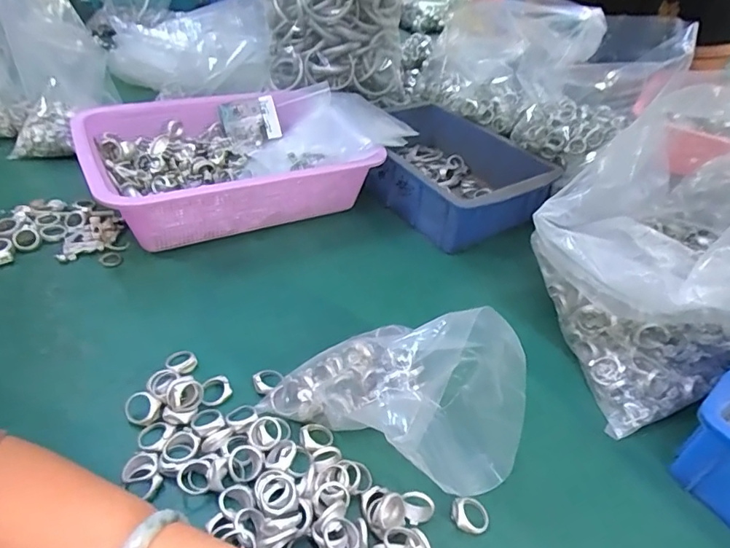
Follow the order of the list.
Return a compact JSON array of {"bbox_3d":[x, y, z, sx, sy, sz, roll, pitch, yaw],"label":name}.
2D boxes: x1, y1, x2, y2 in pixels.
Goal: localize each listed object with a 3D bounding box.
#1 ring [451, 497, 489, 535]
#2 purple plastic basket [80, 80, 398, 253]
[{"bbox_3d":[0.069,0.157,0.316,0.025,0.006,0.021,22,50,-7],"label":"ring"},{"bbox_3d":[-0.142,-0.130,0.582,0.335,0.090,0.224,-19,46,-30],"label":"purple plastic basket"}]

